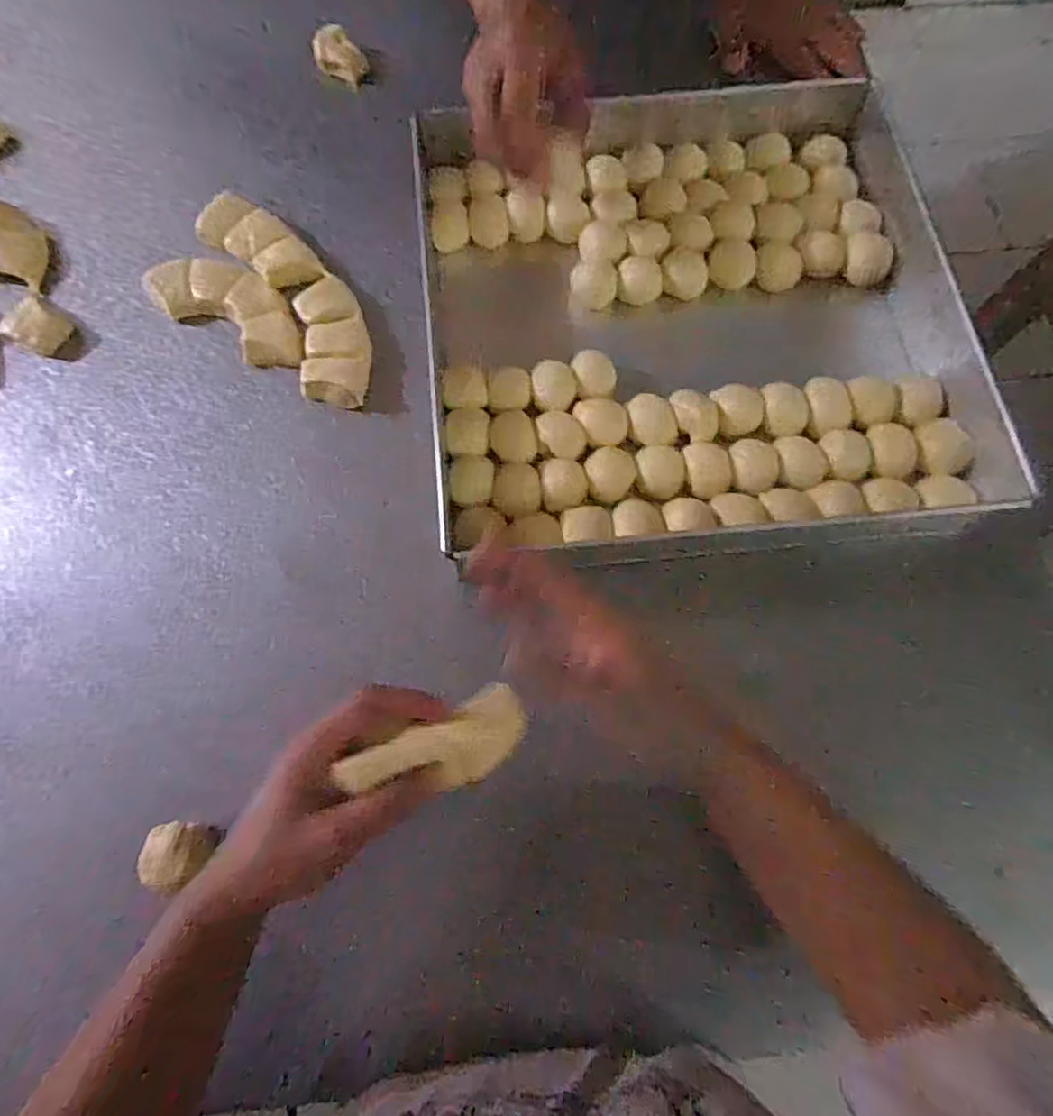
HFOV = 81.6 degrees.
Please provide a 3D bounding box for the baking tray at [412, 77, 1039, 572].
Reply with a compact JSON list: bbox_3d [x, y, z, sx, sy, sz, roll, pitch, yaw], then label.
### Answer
[{"bbox_3d":[0.134,-0.221,0.509,0.441,0.066,0.450,-4,71,-2],"label":"baking tray"}]

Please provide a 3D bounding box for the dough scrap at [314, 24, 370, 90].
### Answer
[{"bbox_3d":[-0.188,-0.502,0.611,0.048,0.032,0.035,41,75,12],"label":"dough scrap"}]

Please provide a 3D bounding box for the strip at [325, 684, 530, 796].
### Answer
[{"bbox_3d":[-0.046,0.099,0.315,0.096,0.019,0.041,-14,72,-15],"label":"strip"}]

